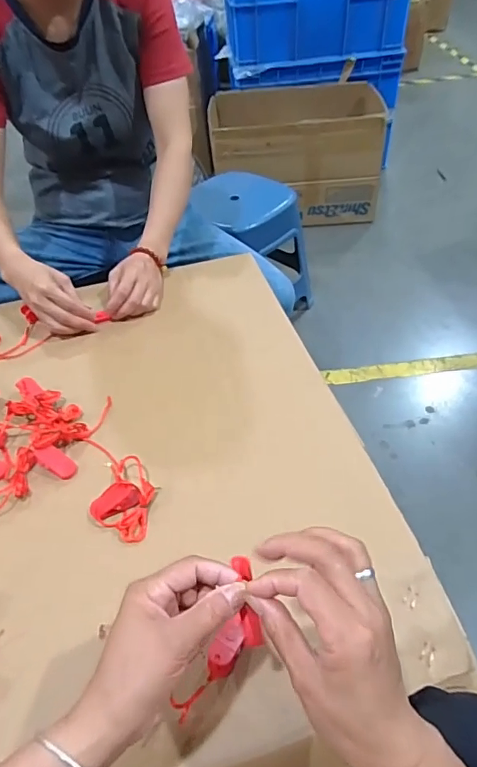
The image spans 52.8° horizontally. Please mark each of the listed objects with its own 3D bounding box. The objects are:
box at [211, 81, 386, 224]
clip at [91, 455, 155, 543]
[{"bbox_3d":[0.208,-0.777,1.643,0.530,0.325,0.432,-4,47,2],"label":"box"},{"bbox_3d":[-0.114,0.113,0.484,0.055,0.024,0.081,5,48,8],"label":"clip"}]

